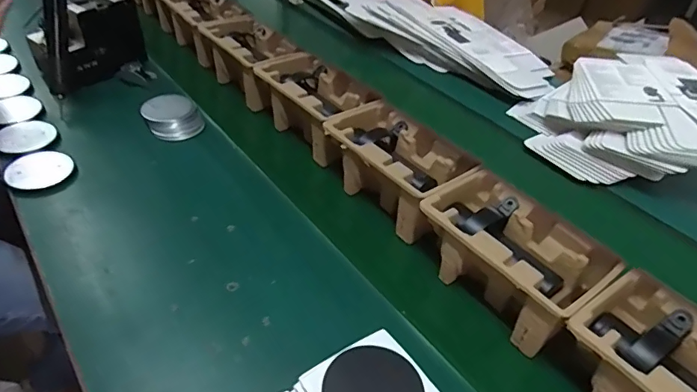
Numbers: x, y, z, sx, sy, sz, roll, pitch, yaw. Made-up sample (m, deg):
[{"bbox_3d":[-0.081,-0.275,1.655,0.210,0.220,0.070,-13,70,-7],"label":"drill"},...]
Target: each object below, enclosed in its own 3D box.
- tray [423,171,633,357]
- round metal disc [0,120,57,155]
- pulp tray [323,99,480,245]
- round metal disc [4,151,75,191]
[{"bbox_3d":[0.212,0.081,0.635,0.138,0.094,0.228,-24,49,-31],"label":"tray"},{"bbox_3d":[-0.548,-0.097,0.810,0.091,0.020,0.096,4,39,-3],"label":"round metal disc"},{"bbox_3d":[0.076,-0.045,0.766,0.143,0.098,0.232,-25,50,-32],"label":"pulp tray"},{"bbox_3d":[-0.487,-0.040,0.756,0.090,0.021,0.090,-17,44,-27],"label":"round metal disc"}]

